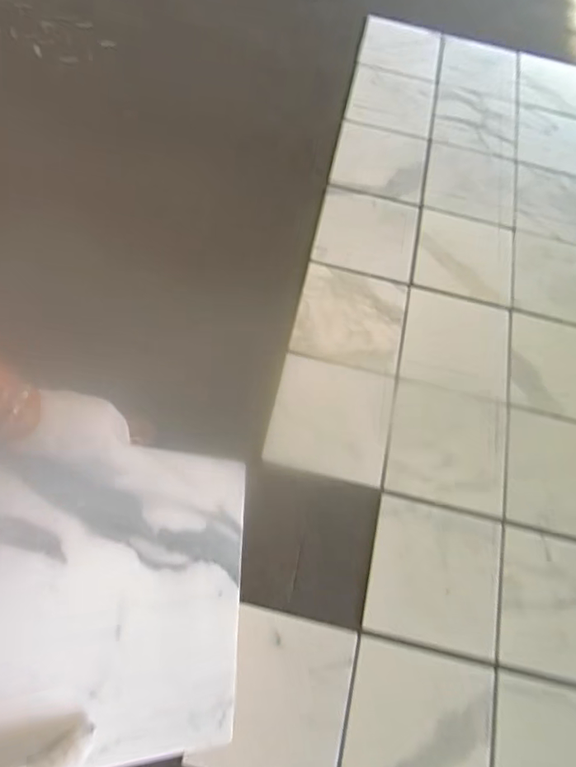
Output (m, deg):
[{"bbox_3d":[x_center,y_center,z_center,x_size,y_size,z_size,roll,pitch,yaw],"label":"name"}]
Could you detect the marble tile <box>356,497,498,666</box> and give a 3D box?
[{"bbox_3d":[0.352,0.461,1.183,0.300,0.014,0.316,11,67,7],"label":"marble tile"}]

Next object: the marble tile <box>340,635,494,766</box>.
[{"bbox_3d":[0.281,0.760,1.062,0.296,0.019,0.321,8,67,12],"label":"marble tile"}]

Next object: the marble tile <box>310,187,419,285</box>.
[{"bbox_3d":[0.255,-0.487,1.587,0.312,0.019,0.320,12,66,4],"label":"marble tile"}]

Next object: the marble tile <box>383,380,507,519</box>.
[{"bbox_3d":[0.422,0.164,1.298,0.296,0.021,0.312,11,67,7],"label":"marble tile"}]

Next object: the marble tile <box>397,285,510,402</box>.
[{"bbox_3d":[0.490,-0.121,1.433,0.300,0.013,0.320,12,67,7],"label":"marble tile"}]

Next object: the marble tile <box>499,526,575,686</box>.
[{"bbox_3d":[0.644,0.525,1.147,0.279,0.026,0.303,10,70,7],"label":"marble tile"}]

